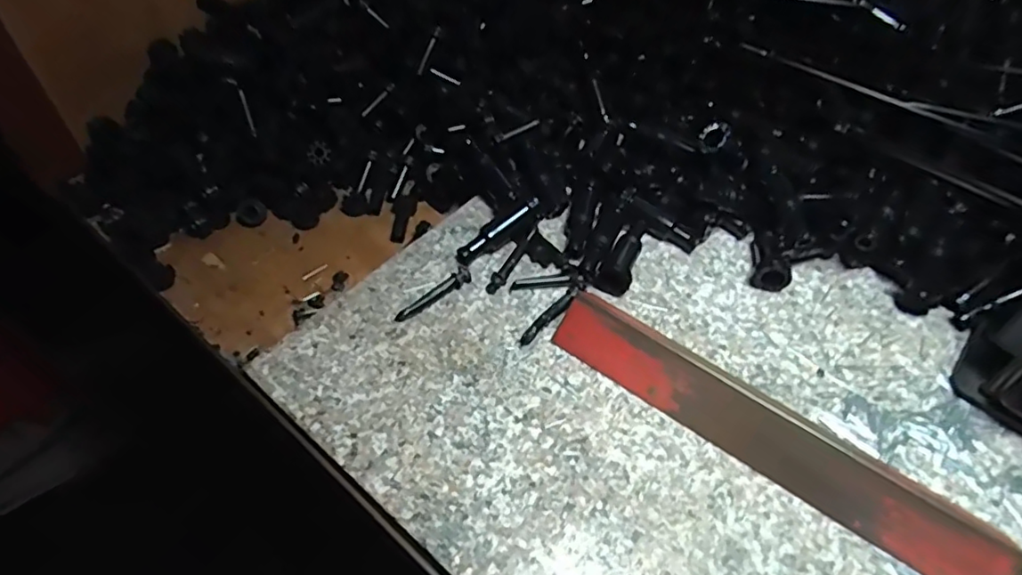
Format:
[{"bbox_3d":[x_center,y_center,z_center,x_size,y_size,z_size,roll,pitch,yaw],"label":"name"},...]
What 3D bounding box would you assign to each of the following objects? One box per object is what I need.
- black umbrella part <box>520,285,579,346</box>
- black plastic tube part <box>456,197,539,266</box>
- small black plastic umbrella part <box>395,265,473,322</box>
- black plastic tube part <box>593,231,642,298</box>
[{"bbox_3d":[0.026,0.018,0.393,0.009,0.007,0.055,37,57,22],"label":"black umbrella part"},{"bbox_3d":[-0.009,-0.039,0.419,0.069,0.011,0.011,-38,62,-8],"label":"black plastic tube part"},{"bbox_3d":[-0.049,0.004,0.391,0.059,0.009,0.009,-35,62,-28],"label":"small black plastic umbrella part"},{"bbox_3d":[0.076,-0.018,0.413,0.022,0.018,0.055,21,53,12],"label":"black plastic tube part"}]

